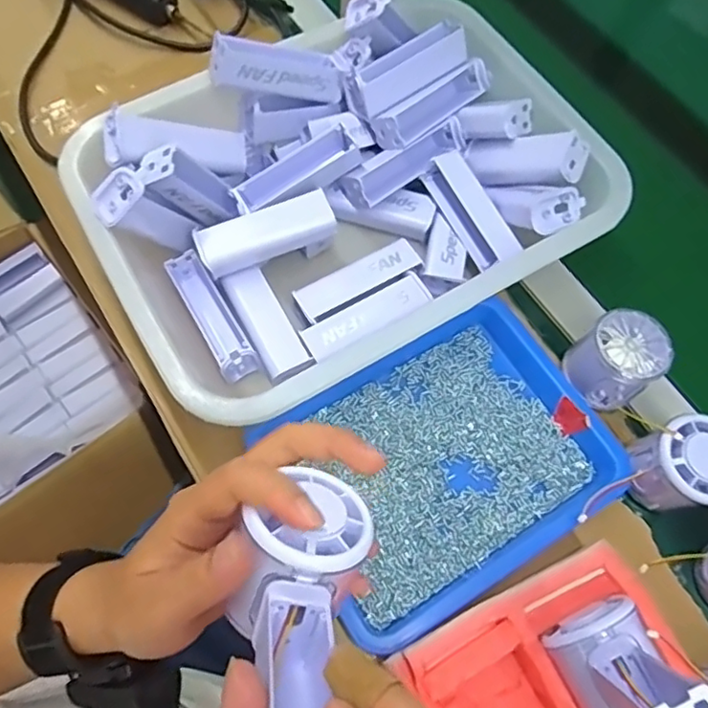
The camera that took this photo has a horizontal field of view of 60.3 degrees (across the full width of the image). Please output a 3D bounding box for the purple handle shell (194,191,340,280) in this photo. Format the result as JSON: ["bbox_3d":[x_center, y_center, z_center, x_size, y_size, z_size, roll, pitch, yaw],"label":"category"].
[{"bbox_3d":[-0.065,-0.089,0.453,0.099,0.018,0.035,-21,69,-12],"label":"purple handle shell"}]

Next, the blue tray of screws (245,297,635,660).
[{"bbox_3d":[0.065,0.070,0.425,0.219,0.033,0.168,-29,71,-14],"label":"blue tray of screws"}]

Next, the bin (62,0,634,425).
[{"bbox_3d":[0.001,-0.116,0.472,0.358,0.112,0.261,-28,71,-14],"label":"bin"}]

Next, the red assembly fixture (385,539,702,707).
[{"bbox_3d":[0.111,0.187,0.359,0.150,0.046,0.098,-26,70,-13],"label":"red assembly fixture"}]

